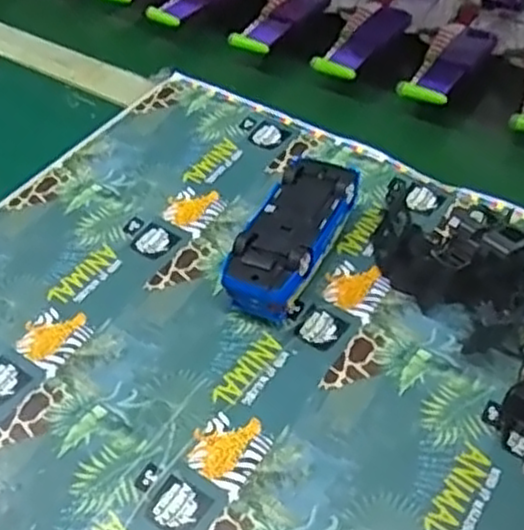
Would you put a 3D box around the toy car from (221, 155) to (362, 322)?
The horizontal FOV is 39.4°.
[{"bbox_3d":[0.021,-0.017,0.497,0.055,0.044,0.127,19,51,18],"label":"toy car"}]

